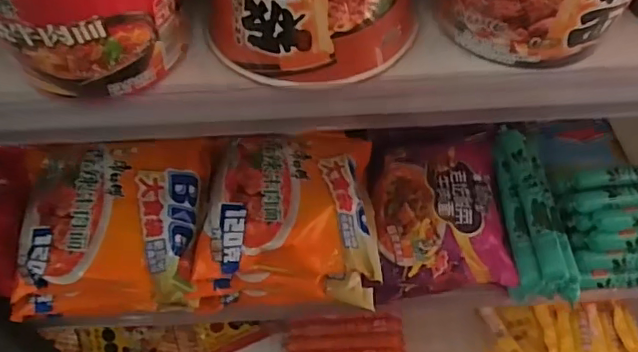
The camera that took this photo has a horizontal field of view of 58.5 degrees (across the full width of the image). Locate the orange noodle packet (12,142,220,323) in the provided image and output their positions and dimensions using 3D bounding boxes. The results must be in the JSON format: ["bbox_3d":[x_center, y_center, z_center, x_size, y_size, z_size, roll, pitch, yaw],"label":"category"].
[{"bbox_3d":[-0.191,0.054,0.546,0.178,0.107,0.141,1,55,1],"label":"orange noodle packet"}]

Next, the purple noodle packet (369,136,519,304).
[{"bbox_3d":[0.121,0.038,0.591,0.133,0.053,0.169,-1,55,-1],"label":"purple noodle packet"}]

